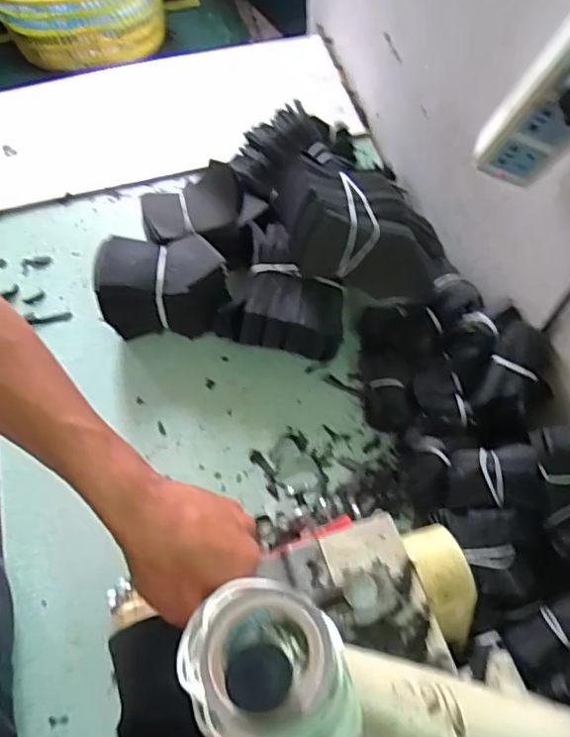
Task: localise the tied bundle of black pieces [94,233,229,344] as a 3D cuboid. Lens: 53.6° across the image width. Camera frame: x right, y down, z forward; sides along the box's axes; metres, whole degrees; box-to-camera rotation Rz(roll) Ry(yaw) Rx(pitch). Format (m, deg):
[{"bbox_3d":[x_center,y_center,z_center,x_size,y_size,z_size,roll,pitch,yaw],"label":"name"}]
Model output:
[{"bbox_3d":[-0.133,-0.094,0.631,0.135,0.093,0.077,-6,64,-2],"label":"tied bundle of black pieces"}]

